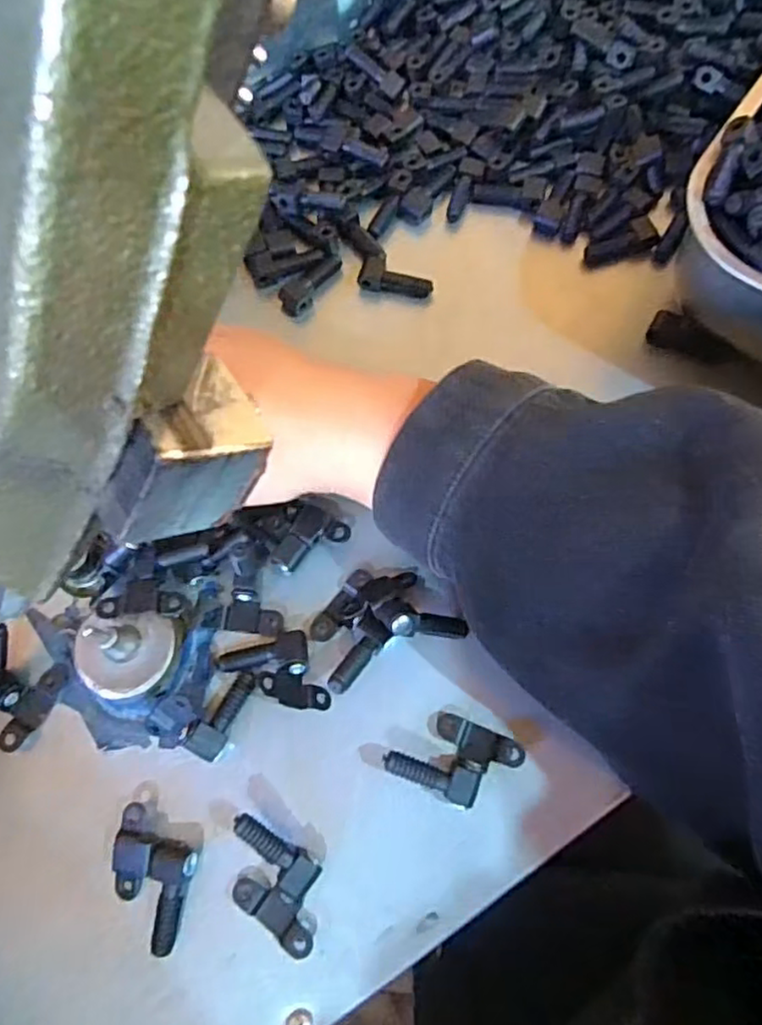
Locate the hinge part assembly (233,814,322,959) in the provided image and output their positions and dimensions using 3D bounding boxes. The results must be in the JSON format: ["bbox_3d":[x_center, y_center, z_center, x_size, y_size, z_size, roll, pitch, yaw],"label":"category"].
[{"bbox_3d":[-0.039,0.135,0.244,0.045,0.016,0.029,33,75,12],"label":"hinge part assembly"}]

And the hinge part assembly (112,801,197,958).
[{"bbox_3d":[-0.086,0.135,0.249,0.032,0.010,0.043,15,72,7],"label":"hinge part assembly"}]

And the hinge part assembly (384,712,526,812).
[{"bbox_3d":[0.028,0.093,0.255,0.045,0.010,0.031,26,74,10],"label":"hinge part assembly"}]

